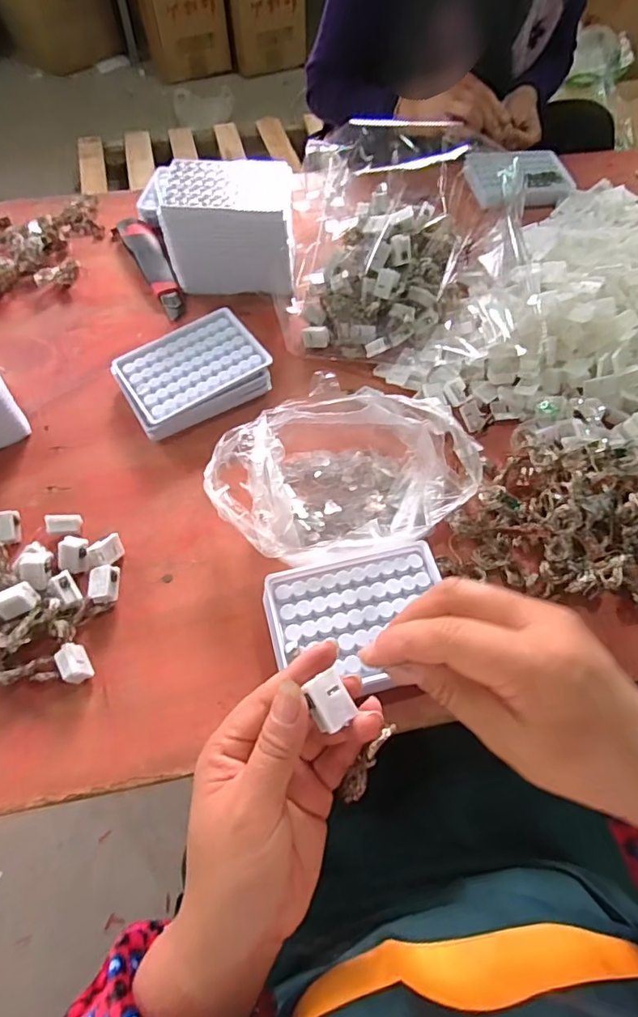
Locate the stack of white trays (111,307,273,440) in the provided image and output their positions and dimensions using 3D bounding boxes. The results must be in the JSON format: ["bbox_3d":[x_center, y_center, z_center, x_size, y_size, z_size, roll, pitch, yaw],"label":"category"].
[{"bbox_3d":[-0.125,-0.133,0.515,0.135,0.036,0.098,-29,65,-17],"label":"stack of white trays"}]

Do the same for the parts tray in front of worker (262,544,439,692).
[{"bbox_3d":[0.032,0.087,0.391,0.128,0.033,0.098,-11,61,-7],"label":"parts tray in front of worker"}]

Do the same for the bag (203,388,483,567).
[{"bbox_3d":[0.027,-0.030,0.445,0.222,0.058,0.159,-32,66,-18],"label":"bag"}]

